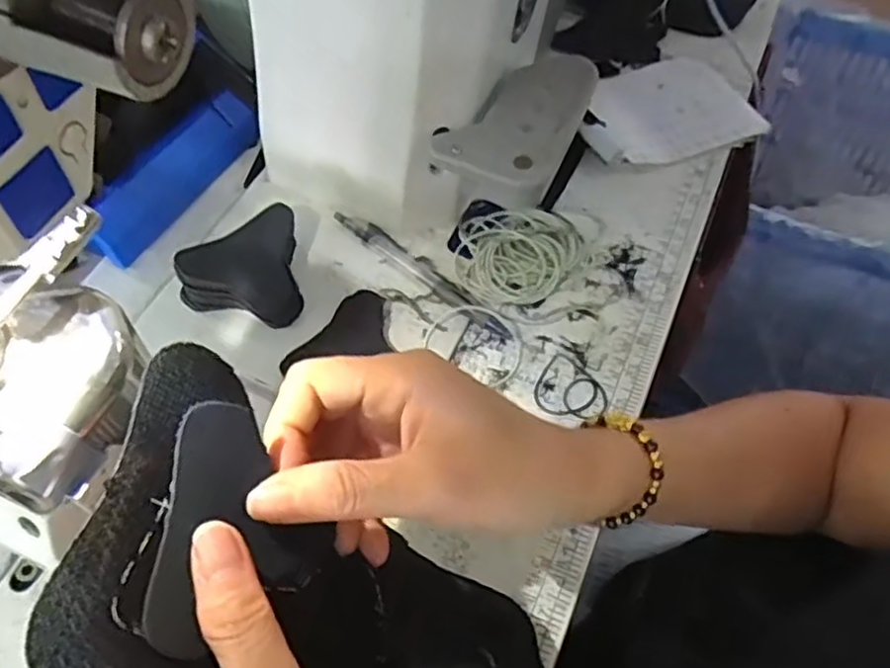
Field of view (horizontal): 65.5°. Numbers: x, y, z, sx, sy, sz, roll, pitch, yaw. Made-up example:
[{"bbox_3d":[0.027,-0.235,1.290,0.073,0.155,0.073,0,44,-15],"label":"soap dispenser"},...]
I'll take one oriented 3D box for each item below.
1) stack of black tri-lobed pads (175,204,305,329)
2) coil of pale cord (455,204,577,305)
[{"bbox_3d":[-0.119,-0.044,0.423,0.065,0.037,0.063,14,59,10],"label":"stack of black tri-lobed pads"},{"bbox_3d":[0.048,-0.056,0.464,0.080,0.017,0.073,-2,57,1],"label":"coil of pale cord"}]

